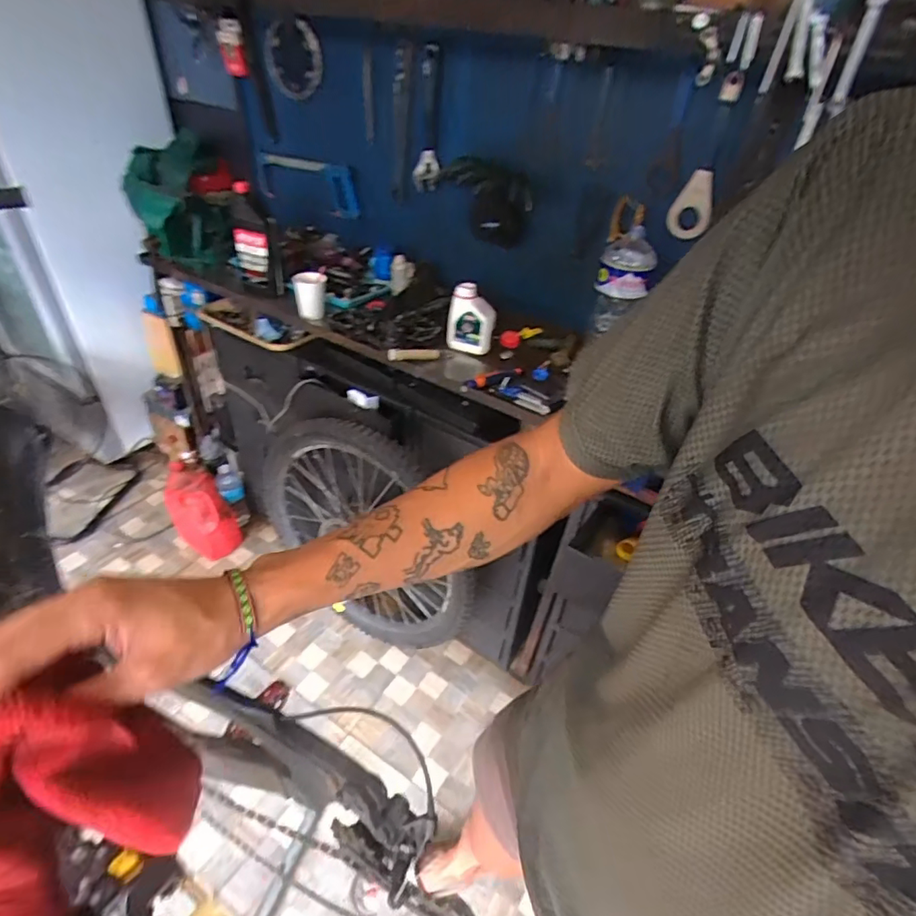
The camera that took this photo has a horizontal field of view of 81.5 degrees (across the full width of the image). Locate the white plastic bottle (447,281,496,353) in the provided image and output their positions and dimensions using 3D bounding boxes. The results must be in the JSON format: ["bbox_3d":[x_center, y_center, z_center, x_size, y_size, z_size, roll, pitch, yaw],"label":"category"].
[{"bbox_3d":[0.030,-0.309,1.204,0.103,0.143,0.050,12,39,7],"label":"white plastic bottle"}]

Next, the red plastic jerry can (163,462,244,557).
[{"bbox_3d":[-0.862,0.150,1.780,0.157,0.305,0.284,-25,48,-33],"label":"red plastic jerry can"}]

